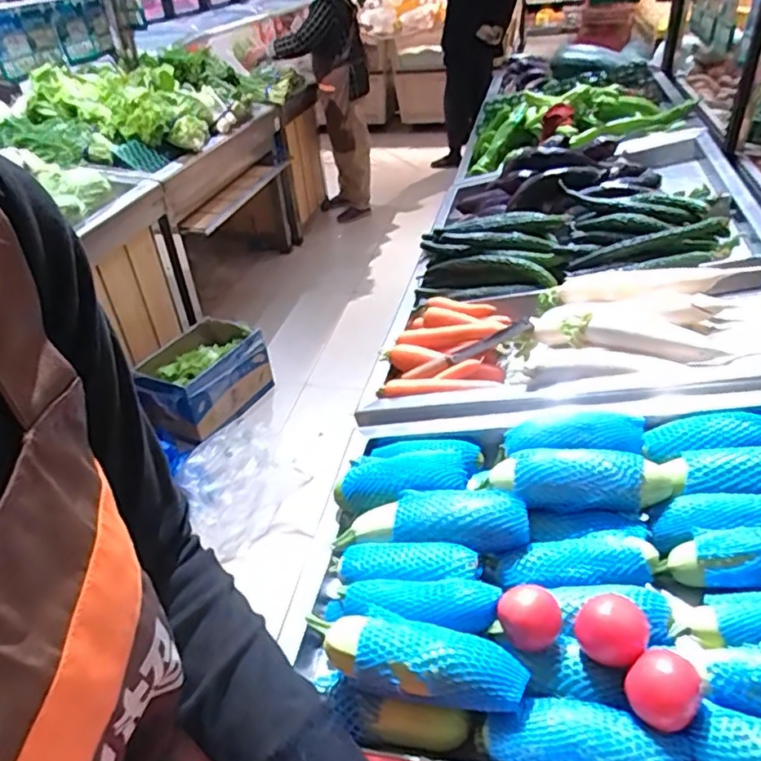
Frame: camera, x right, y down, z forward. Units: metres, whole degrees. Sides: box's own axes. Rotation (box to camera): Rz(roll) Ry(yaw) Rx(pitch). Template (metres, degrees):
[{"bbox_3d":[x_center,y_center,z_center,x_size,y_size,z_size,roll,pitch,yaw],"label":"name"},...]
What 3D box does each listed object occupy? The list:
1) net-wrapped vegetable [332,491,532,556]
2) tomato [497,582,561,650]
[{"bbox_3d":[0.060,0.180,0.771,0.245,0.060,0.081,0,36,7],"label":"net-wrapped vegetable"},{"bbox_3d":[0.157,0.258,0.644,0.062,0.060,0.055,4,37,13],"label":"tomato"}]

